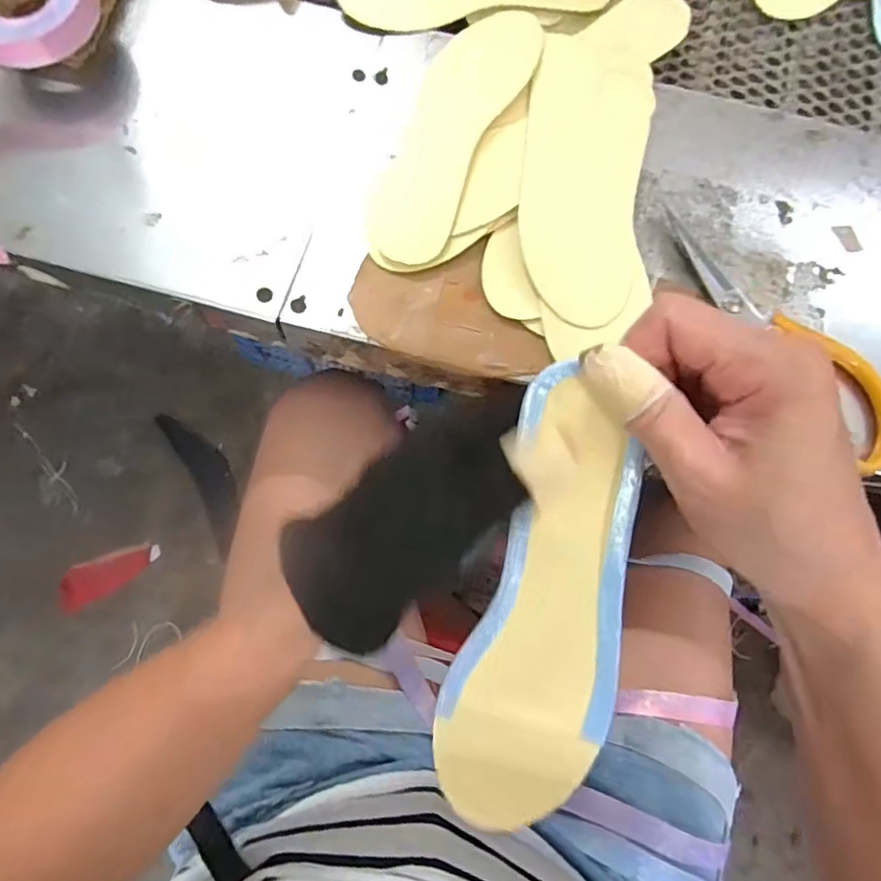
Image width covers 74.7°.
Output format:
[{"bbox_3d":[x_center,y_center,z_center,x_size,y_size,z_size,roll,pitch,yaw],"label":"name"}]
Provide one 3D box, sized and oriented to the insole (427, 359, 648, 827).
[{"bbox_3d":[0.041,0.070,0.225,0.062,0.005,0.187,11,103,1],"label":"insole"}]

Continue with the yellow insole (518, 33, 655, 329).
[{"bbox_3d":[0.088,-0.166,0.361,0.075,0.004,0.189,11,80,1],"label":"yellow insole"}]

